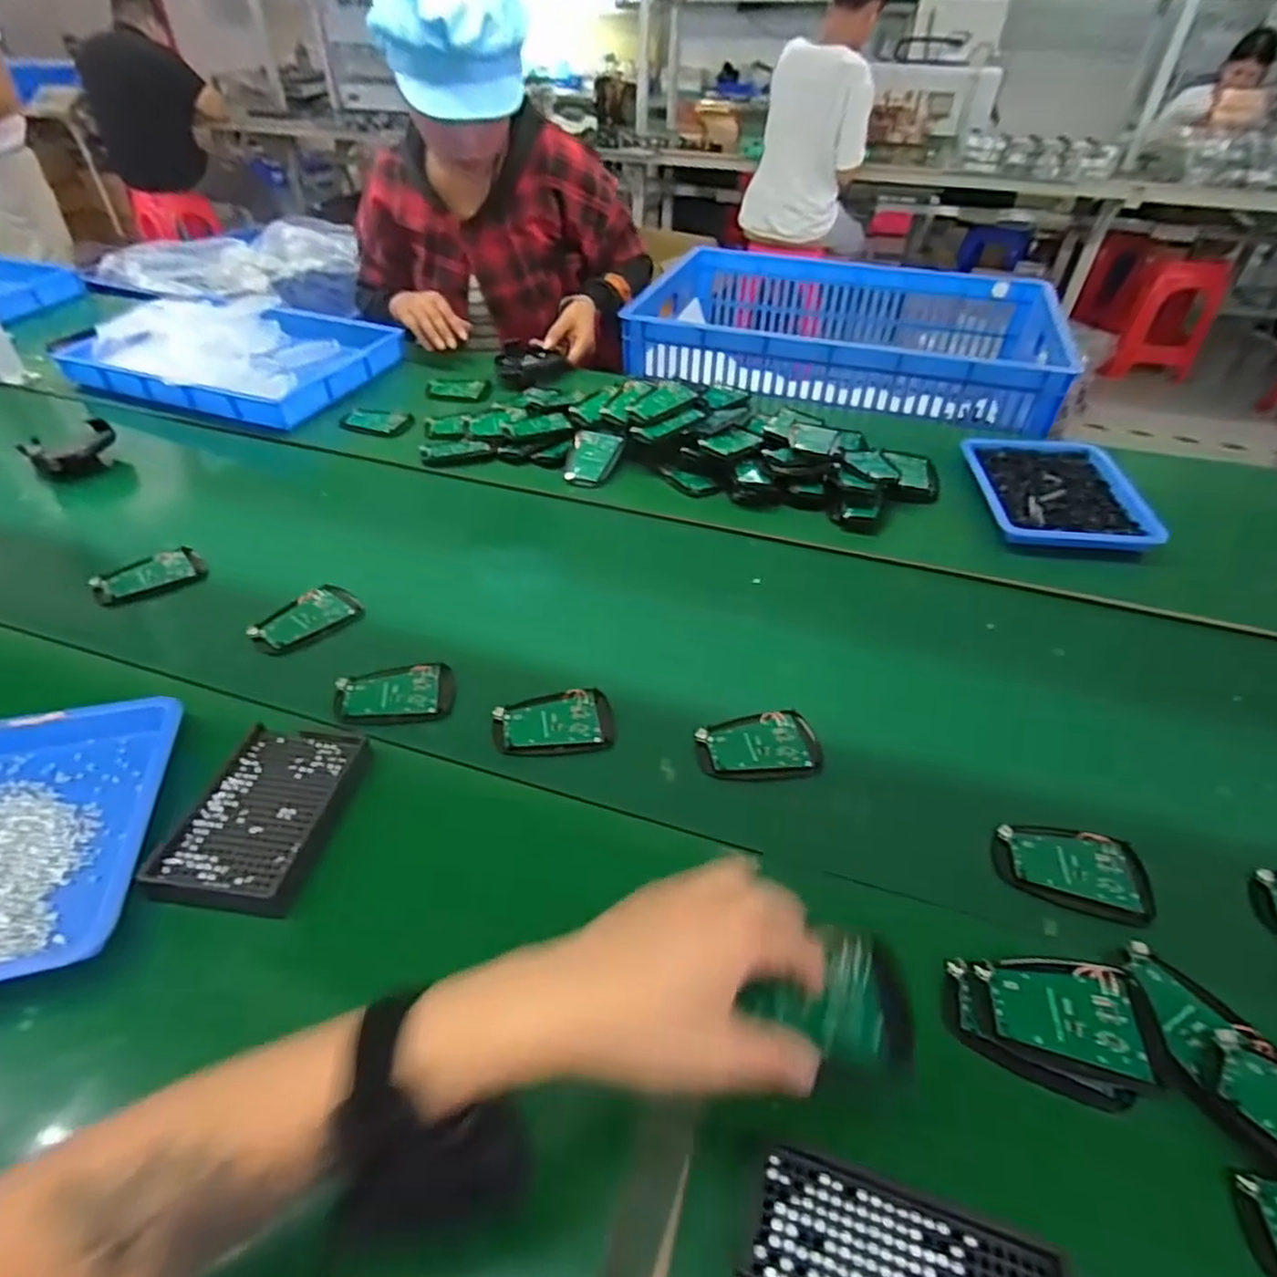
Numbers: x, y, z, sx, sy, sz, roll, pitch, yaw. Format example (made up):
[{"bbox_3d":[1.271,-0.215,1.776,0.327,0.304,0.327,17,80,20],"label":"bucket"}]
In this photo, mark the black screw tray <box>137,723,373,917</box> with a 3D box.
[{"bbox_3d":[-0.257,0.123,0.477,0.097,0.028,0.137,5,42,5],"label":"black screw tray"}]

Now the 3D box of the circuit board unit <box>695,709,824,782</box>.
[{"bbox_3d":[0.096,0.086,0.556,0.095,0.017,0.062,-1,42,-2],"label":"circuit board unit"}]

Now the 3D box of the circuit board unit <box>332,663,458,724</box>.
[{"bbox_3d":[-0.208,0.046,0.586,0.096,0.010,0.060,-5,43,-6],"label":"circuit board unit"}]

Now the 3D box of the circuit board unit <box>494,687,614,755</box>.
[{"bbox_3d":[-0.070,0.070,0.564,0.096,0.010,0.061,-7,43,-8],"label":"circuit board unit"}]

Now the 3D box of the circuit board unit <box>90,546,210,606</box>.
[{"bbox_3d":[-0.498,-0.064,0.696,0.097,0.022,0.044,-22,47,-23],"label":"circuit board unit"}]

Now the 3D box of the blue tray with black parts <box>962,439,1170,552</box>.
[{"bbox_3d":[0.501,-0.181,0.814,0.184,0.021,0.263,6,43,6],"label":"blue tray with black parts"}]

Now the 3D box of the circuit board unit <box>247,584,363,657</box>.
[{"bbox_3d":[-0.320,-0.020,0.657,0.098,0.010,0.061,-29,50,-29],"label":"circuit board unit"}]

